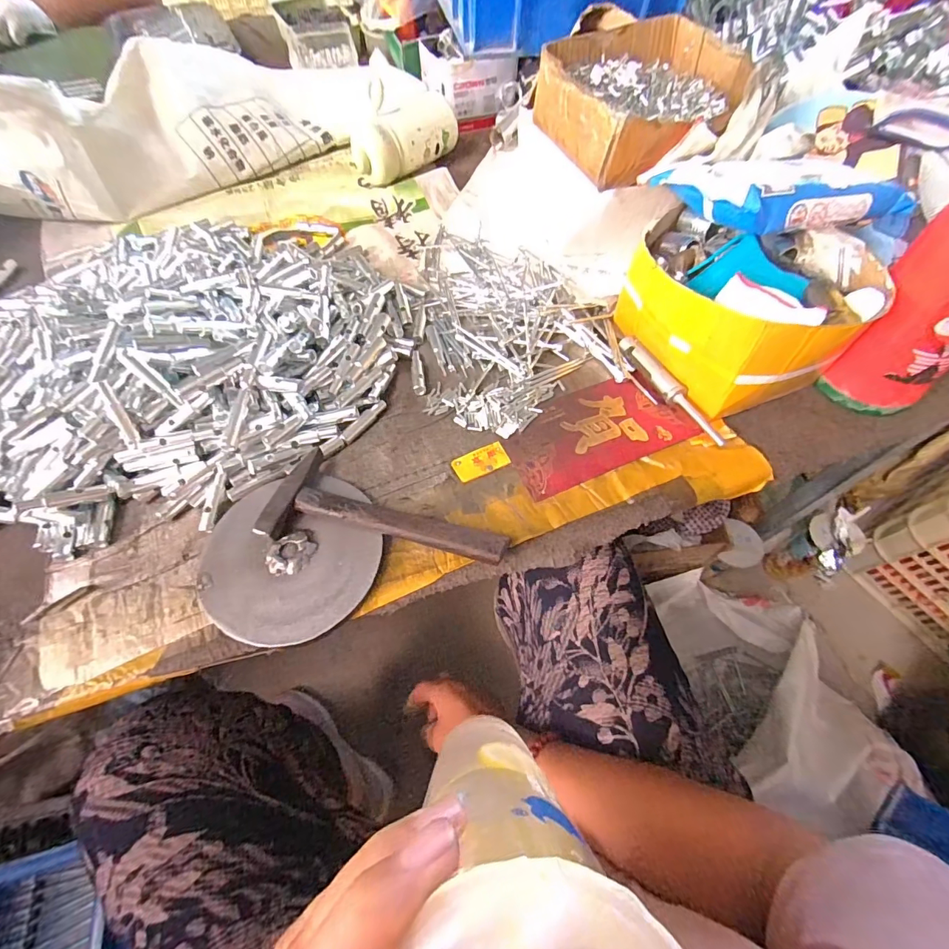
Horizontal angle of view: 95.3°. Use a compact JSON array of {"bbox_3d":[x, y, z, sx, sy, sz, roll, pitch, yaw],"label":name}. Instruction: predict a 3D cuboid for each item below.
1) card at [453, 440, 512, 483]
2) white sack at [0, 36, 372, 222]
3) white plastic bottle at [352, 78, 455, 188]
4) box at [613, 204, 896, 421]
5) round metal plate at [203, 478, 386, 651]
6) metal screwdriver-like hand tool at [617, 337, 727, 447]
[{"bbox_3d":[0.005,-0.011,0.360,0.045,0.004,0.025,-21,63,-11],"label":"card"},{"bbox_3d":[-0.401,-0.434,0.500,0.458,0.156,0.140,-33,66,-17],"label":"white sack"},{"bbox_3d":[-0.093,-0.444,0.560,0.060,0.069,0.153,39,68,19],"label":"white plastic bottle"},{"bbox_3d":[0.224,-0.151,0.375,0.140,0.090,0.181,-23,64,-12],"label":"box"},{"bbox_3d":[-0.131,0.059,0.313,0.123,0.016,0.119,0,61,0],"label":"round metal plate"},{"bbox_3d":[0.173,-0.078,0.383,0.017,0.012,0.134,-26,64,-14],"label":"metal screwdriver-like hand tool"}]

